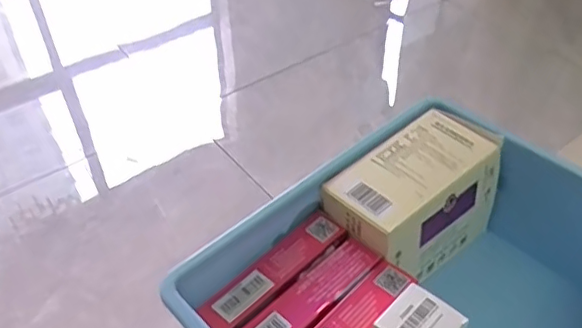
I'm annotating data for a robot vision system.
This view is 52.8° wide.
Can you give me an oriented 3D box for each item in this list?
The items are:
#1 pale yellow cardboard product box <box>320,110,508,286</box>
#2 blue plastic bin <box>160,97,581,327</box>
[{"bbox_3d":[0.103,0.035,0.496,0.144,0.092,0.079,-34,52,-29],"label":"pale yellow cardboard product box"},{"bbox_3d":[0.099,0.111,0.440,0.291,0.128,0.230,-33,51,-28],"label":"blue plastic bin"}]

